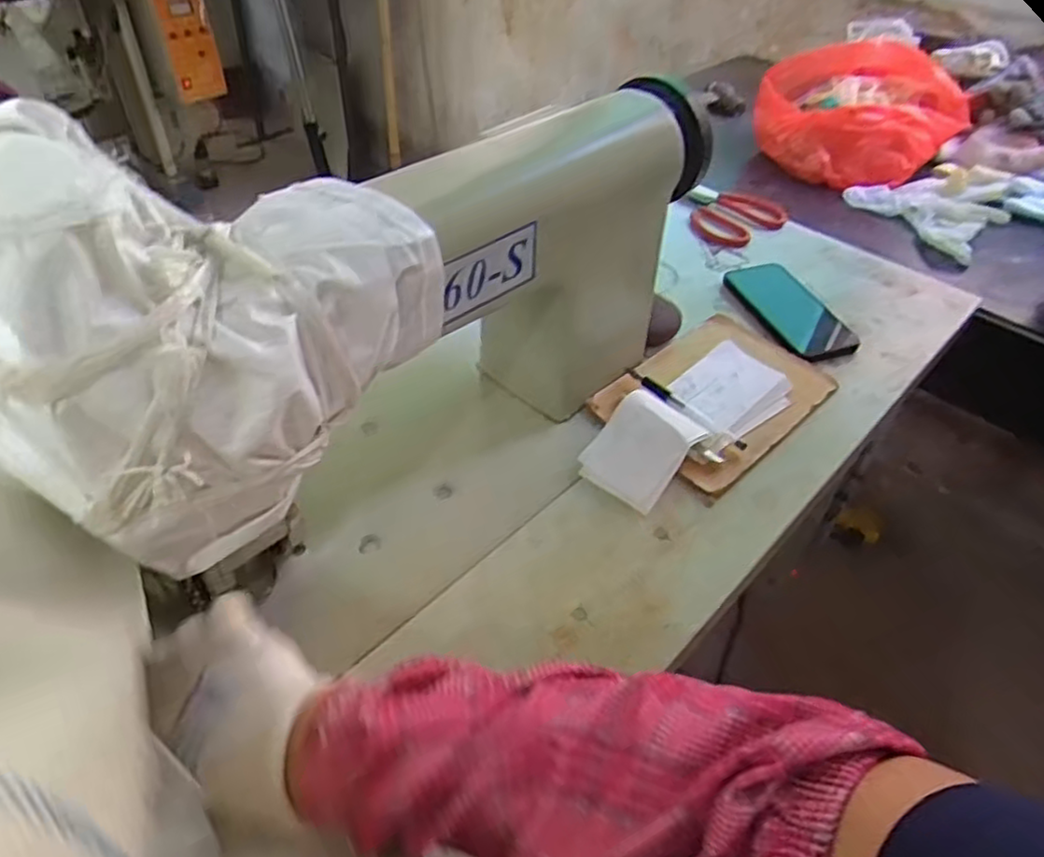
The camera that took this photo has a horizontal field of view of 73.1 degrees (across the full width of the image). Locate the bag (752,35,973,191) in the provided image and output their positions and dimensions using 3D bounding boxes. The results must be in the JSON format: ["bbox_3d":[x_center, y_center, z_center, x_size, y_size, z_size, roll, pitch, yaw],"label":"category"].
[{"bbox_3d":[0.493,-0.472,1.031,0.268,0.139,0.251,22,47,18],"label":"bag"}]

